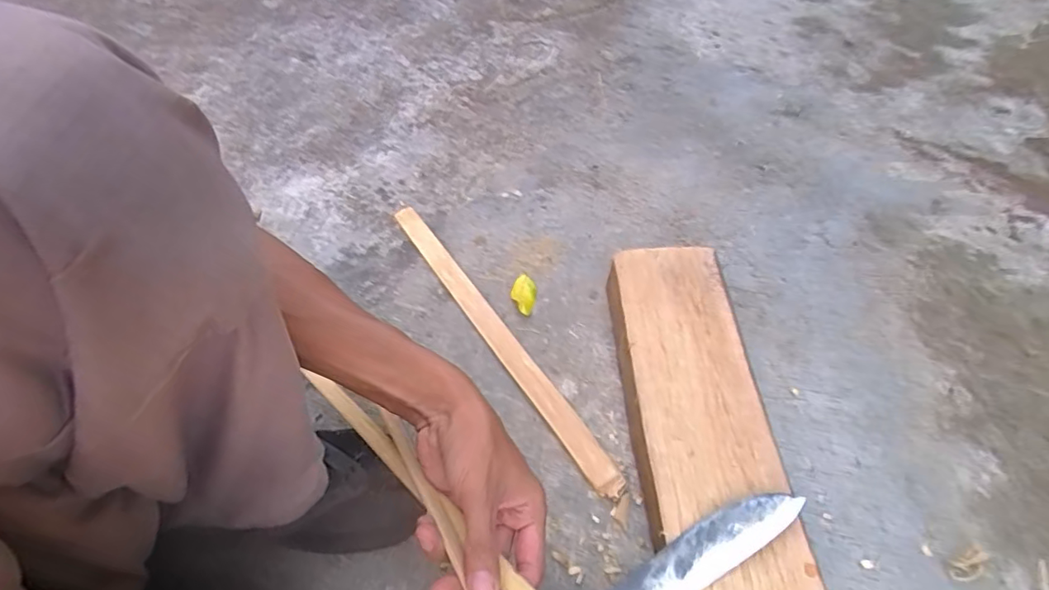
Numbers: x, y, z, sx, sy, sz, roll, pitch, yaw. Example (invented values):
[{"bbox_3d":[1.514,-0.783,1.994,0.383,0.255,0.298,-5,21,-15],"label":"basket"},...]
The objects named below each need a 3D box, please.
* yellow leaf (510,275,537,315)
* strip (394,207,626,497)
[{"bbox_3d":[-0.001,0.000,0.628,0.029,0.009,0.053,-4,56,1],"label":"yellow leaf"},{"bbox_3d":[-0.037,0.037,0.603,0.032,0.013,0.434,-31,59,-17],"label":"strip"}]

